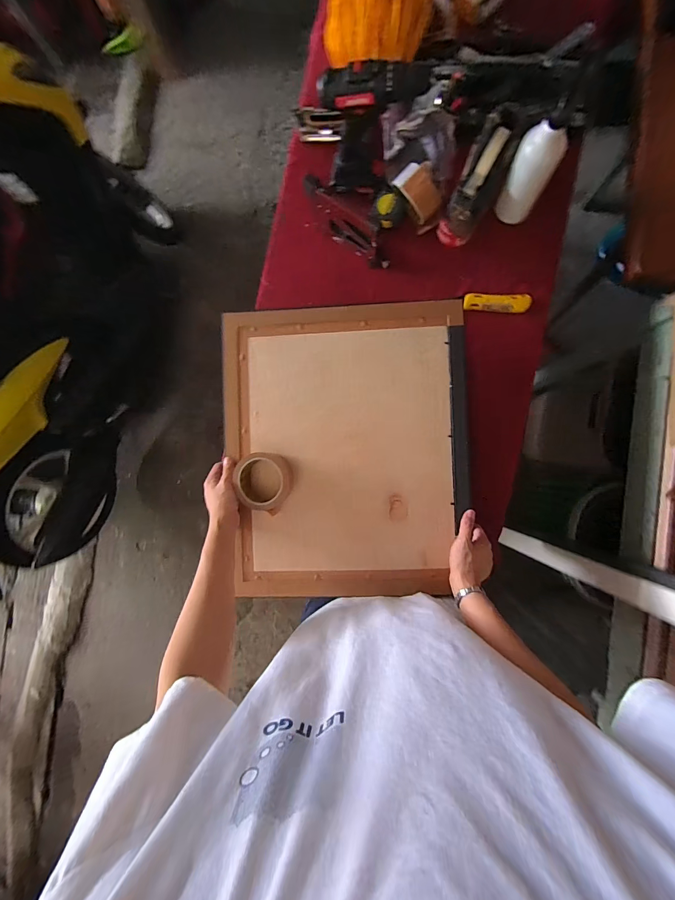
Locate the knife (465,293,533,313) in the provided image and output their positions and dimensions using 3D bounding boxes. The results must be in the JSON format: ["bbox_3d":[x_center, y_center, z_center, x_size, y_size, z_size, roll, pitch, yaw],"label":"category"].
[{"bbox_3d":[0.321,-0.297,0.675,0.125,0.013,0.037,7,89,6],"label":"knife"}]

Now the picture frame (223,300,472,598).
[{"bbox_3d":[0.017,0.002,0.631,0.443,0.035,0.535,-2,88,6],"label":"picture frame"}]

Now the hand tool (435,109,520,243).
[{"bbox_3d":[0.273,-0.518,0.641,0.084,0.125,0.218,29,92,6],"label":"hand tool"}]

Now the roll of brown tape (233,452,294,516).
[{"bbox_3d":[-0.132,0.053,0.610,0.098,0.054,0.100,0,88,6],"label":"roll of brown tape"}]

